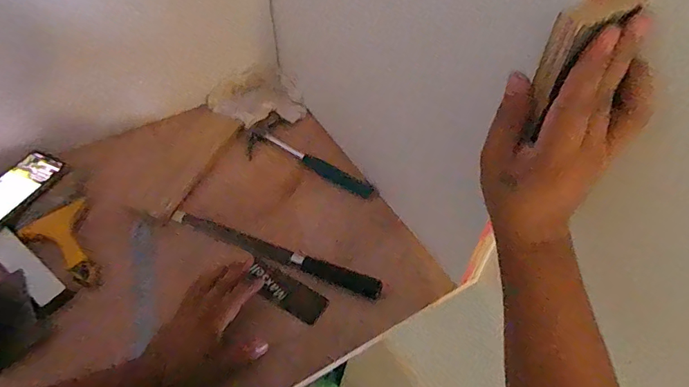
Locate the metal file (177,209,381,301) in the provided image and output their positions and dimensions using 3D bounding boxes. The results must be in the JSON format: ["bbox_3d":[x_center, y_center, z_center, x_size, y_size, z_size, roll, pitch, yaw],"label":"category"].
[{"bbox_3d":[-0.106,0.081,0.608,0.329,0.022,0.033,18,53,14],"label":"metal file"}]

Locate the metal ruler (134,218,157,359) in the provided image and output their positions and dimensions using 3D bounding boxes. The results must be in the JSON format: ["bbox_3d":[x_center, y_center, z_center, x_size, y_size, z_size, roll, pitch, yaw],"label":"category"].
[{"bbox_3d":[-0.273,0.115,0.575,0.025,0.006,0.213,-16,45,-13],"label":"metal ruler"}]

